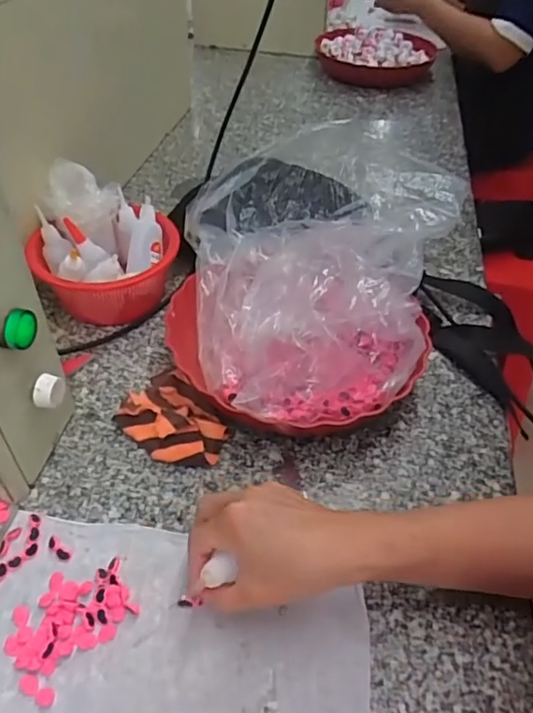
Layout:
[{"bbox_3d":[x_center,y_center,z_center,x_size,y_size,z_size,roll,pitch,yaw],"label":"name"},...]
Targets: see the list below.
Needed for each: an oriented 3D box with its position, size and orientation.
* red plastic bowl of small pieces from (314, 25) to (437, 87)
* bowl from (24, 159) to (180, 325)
[{"bbox_3d":[0.216,-0.612,1.126,0.235,0.048,0.235,2,45,-2],"label":"red plastic bowl of small pieces"},{"bbox_3d":[-0.166,-0.107,0.582,0.144,0.116,0.133,-3,46,-6],"label":"bowl"}]

